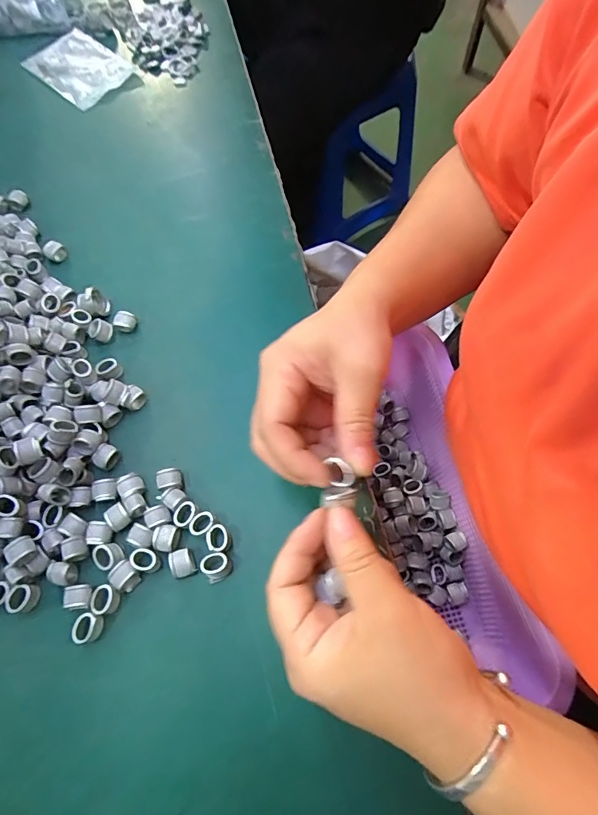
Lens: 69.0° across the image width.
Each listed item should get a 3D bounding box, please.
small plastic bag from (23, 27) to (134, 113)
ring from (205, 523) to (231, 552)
[{"bbox_3d":[-0.238,-0.372,0.476,0.117,0.011,0.074,42,80,15],"label":"small plastic bag"},{"bbox_3d":[-0.051,0.084,0.278,0.014,0.012,0.016,1,66,3],"label":"ring"}]

